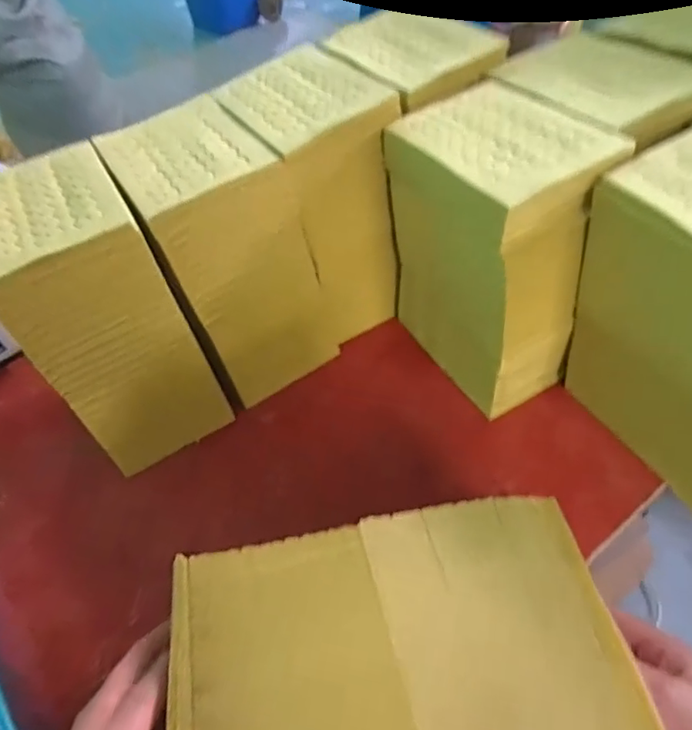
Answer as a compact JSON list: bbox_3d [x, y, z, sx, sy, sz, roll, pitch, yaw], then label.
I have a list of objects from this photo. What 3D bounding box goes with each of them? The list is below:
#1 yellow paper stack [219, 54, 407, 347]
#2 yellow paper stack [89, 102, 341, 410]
[{"bbox_3d":[-0.027,-0.171,0.575,0.125,0.231,0.186,-26,55,-14],"label":"yellow paper stack"},{"bbox_3d":[-0.123,-0.110,0.567,0.129,0.251,0.173,-26,55,-14],"label":"yellow paper stack"}]

